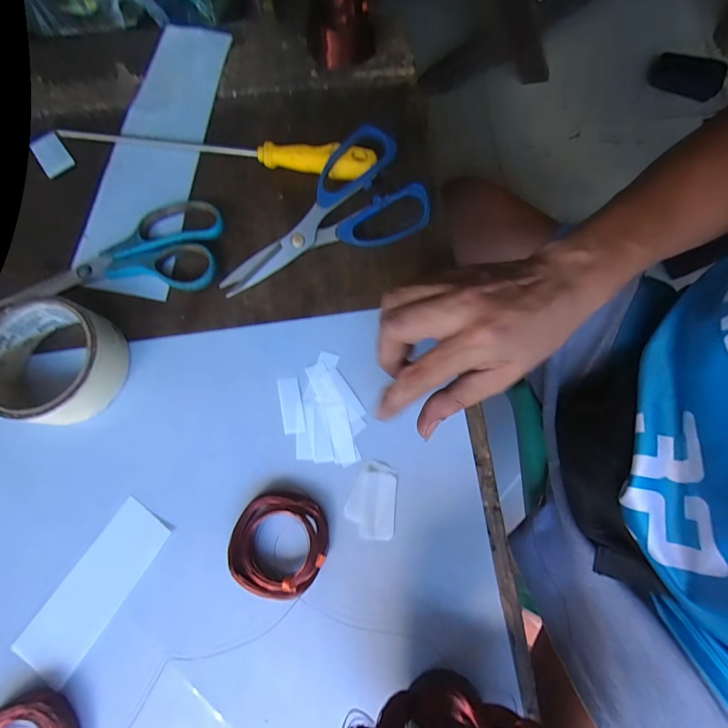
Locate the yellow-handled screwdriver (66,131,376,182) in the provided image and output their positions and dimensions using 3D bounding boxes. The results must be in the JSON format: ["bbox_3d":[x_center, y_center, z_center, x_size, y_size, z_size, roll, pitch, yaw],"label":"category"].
[{"bbox_3d":[-0.132,-0.193,0.328,0.285,0.025,0.021,11,76,4],"label":"yellow-handled screwdriver"}]

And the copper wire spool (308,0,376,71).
[{"bbox_3d":[-0.022,-0.327,0.362,0.062,0.030,0.071,-4,76,0],"label":"copper wire spool"}]

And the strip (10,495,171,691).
[{"bbox_3d":[-0.185,0.153,0.255,0.046,0.009,0.112,31,78,9],"label":"strip"}]

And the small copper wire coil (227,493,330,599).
[{"bbox_3d":[-0.056,0.121,0.250,0.061,0.019,0.061,0,76,1],"label":"small copper wire coil"}]

